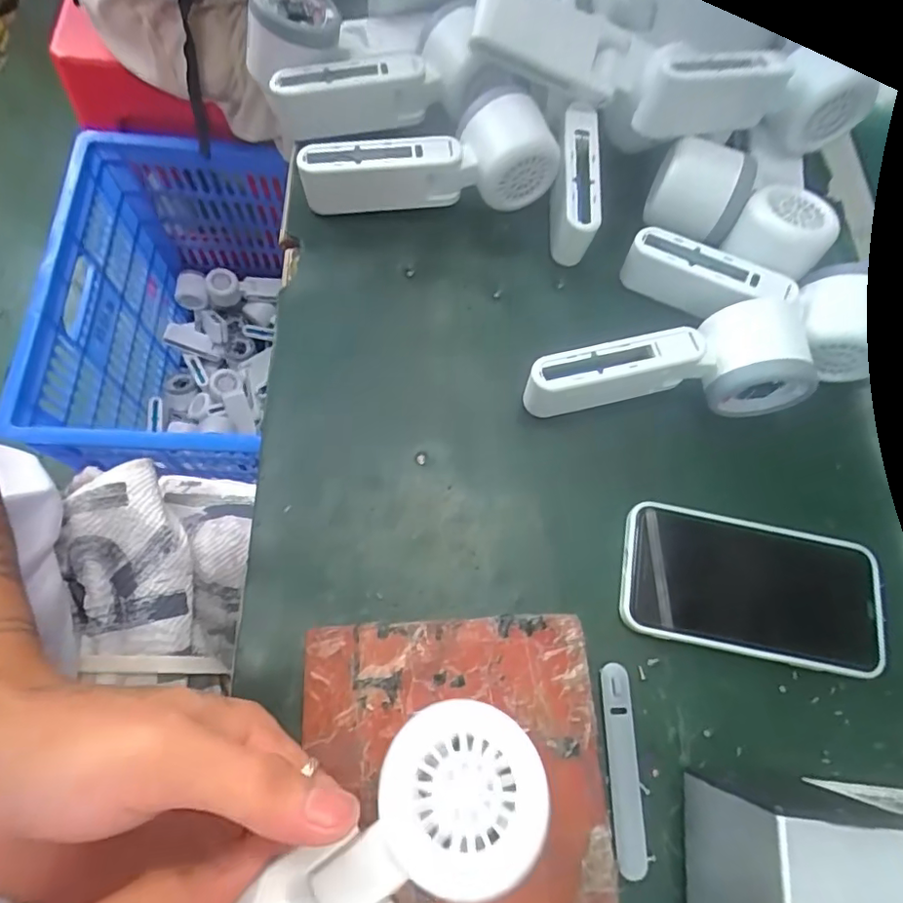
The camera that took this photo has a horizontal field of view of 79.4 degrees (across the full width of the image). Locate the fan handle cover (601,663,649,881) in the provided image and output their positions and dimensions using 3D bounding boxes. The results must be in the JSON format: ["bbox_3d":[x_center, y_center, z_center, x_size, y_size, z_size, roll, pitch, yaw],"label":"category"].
[{"bbox_3d":[0.087,0.159,0.275,0.016,0.005,0.093,1,70,-6],"label":"fan handle cover"}]

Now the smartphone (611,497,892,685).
[{"bbox_3d":[0.169,0.075,0.303,0.146,0.006,0.074,11,70,-3],"label":"smartphone"}]

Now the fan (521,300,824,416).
[{"bbox_3d":[0.128,-0.051,0.323,0.168,0.051,0.055,-5,71,-7],"label":"fan"}]

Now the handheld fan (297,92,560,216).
[{"bbox_3d":[-0.015,-0.188,0.354,0.164,0.053,0.048,-13,73,-9],"label":"handheld fan"}]

